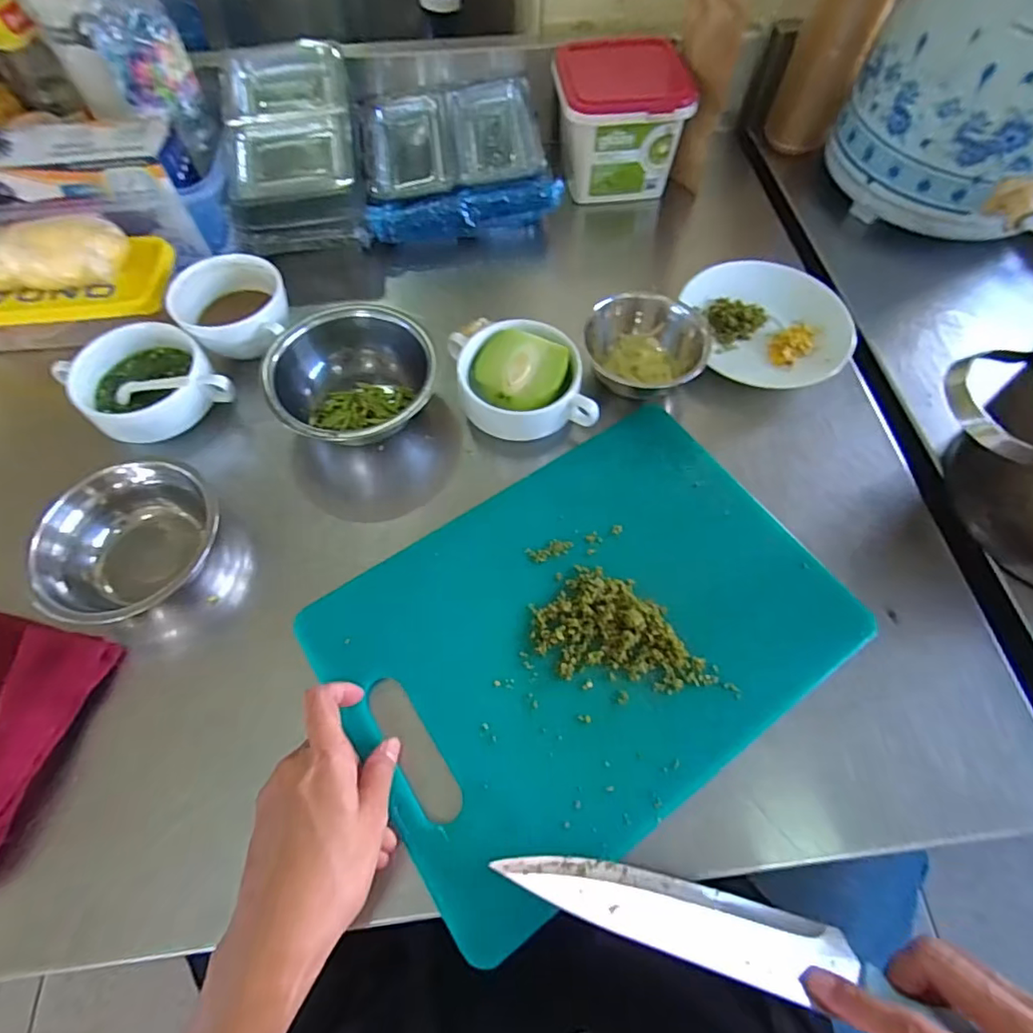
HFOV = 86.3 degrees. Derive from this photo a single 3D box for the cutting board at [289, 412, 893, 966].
[{"bbox_3d":[0.051,0.078,0.394,0.341,0.014,0.245,-31,65,-15],"label":"cutting board"}]

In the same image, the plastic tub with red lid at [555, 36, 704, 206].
[{"bbox_3d":[0.108,-0.422,0.595,0.133,0.114,0.101,-3,63,-2],"label":"plastic tub with red lid"}]

